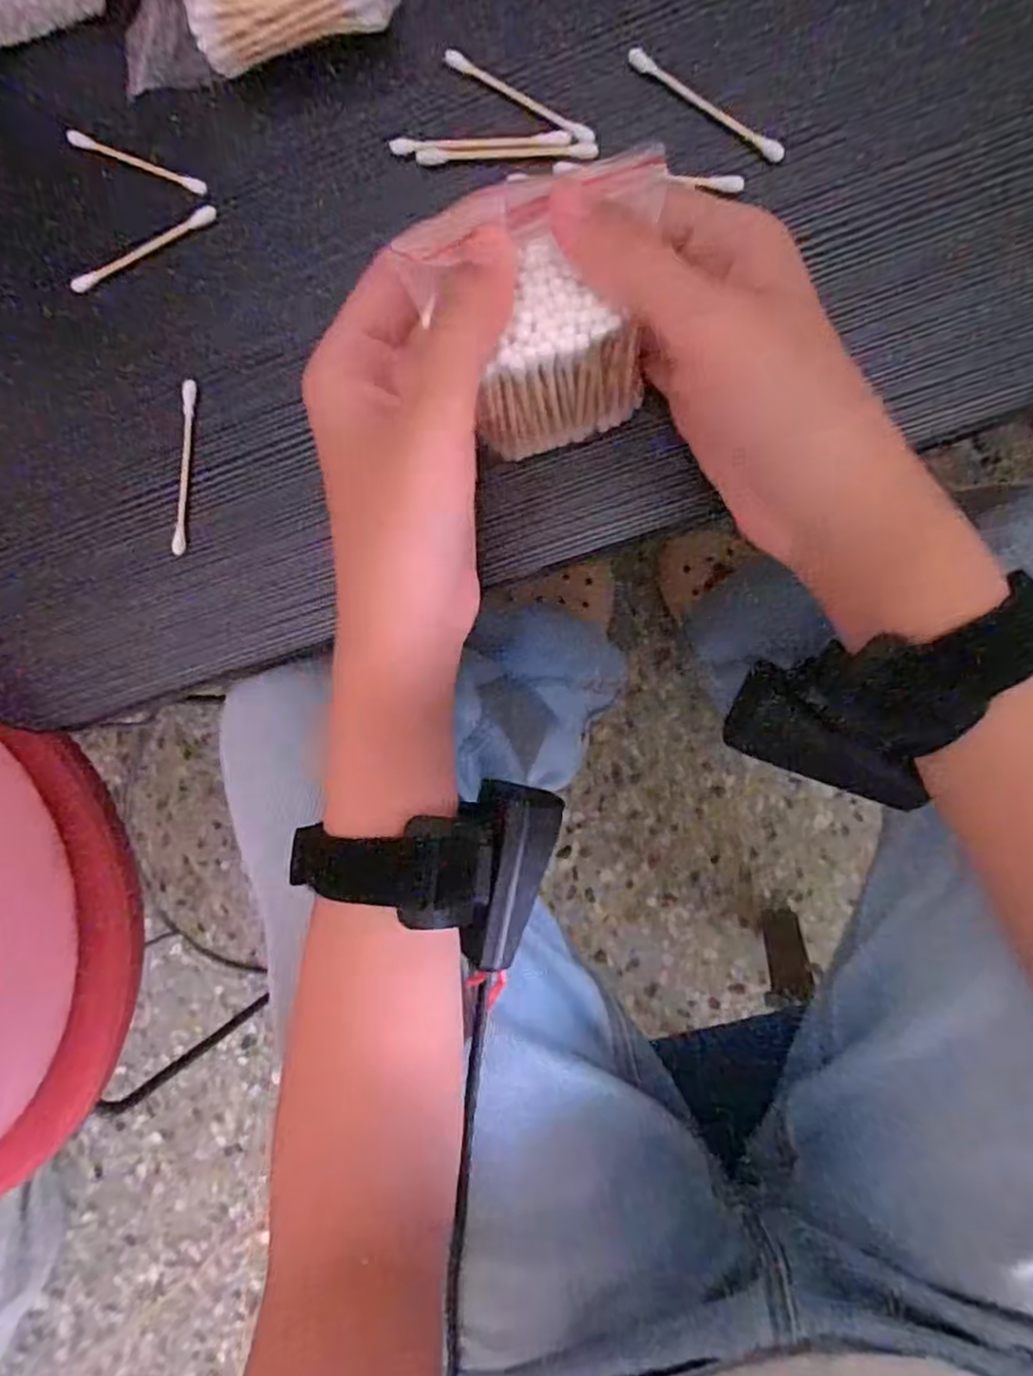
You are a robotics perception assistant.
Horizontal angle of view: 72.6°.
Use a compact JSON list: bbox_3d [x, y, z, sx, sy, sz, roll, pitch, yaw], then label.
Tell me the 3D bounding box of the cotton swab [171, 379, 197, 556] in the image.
[{"bbox_3d":[-0.136,-0.090,0.288,0.004,0.007,0.070,3,90,9],"label":"cotton swab"}]

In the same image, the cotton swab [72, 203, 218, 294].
[{"bbox_3d":[-0.154,-0.181,0.290,0.068,0.004,0.007,-24,86,8],"label":"cotton swab"}]

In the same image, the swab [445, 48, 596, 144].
[{"bbox_3d":[0.001,-0.224,0.266,0.068,0.004,0.007,35,95,8],"label":"swab"}]

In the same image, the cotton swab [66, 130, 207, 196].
[{"bbox_3d":[-0.158,-0.219,0.293,0.070,0.004,0.006,25,93,9],"label":"cotton swab"}]

